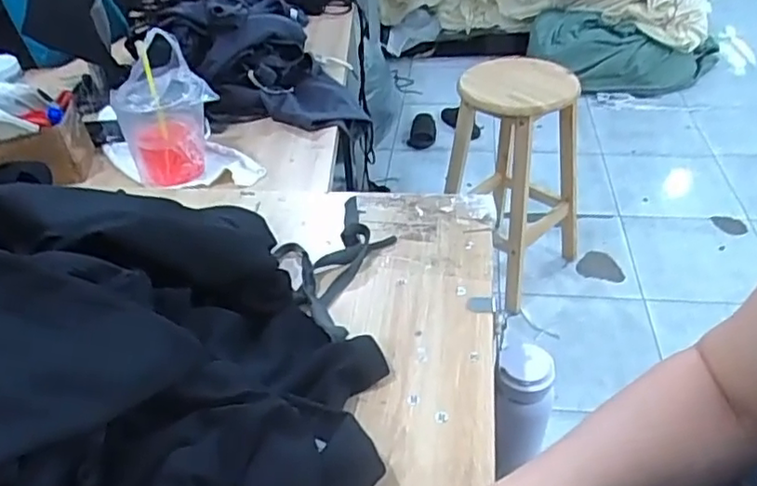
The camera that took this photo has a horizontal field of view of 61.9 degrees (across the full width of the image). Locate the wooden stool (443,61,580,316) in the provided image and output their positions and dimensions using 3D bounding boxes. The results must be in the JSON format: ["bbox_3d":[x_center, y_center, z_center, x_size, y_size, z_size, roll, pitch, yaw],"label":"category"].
[{"bbox_3d":[0.392,-0.195,1.748,0.282,0.613,0.332,27,47,33],"label":"wooden stool"}]

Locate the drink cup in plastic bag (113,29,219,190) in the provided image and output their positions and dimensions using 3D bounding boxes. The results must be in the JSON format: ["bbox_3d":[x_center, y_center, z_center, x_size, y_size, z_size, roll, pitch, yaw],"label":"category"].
[{"bbox_3d":[-0.325,-0.198,0.963,0.136,0.186,0.091,-20,41,-20],"label":"drink cup in plastic bag"}]

